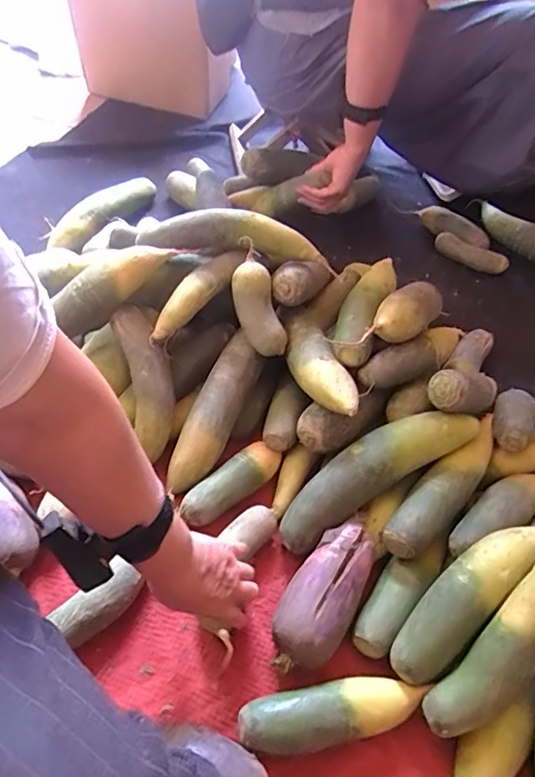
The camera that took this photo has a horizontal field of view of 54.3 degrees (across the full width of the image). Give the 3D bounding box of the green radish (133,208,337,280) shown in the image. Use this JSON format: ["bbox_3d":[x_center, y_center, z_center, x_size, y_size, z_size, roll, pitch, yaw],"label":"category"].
[{"bbox_3d":[-0.034,-0.195,0.694,0.258,0.060,0.051,3,52,-3],"label":"green radish"}]

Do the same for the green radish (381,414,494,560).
[{"bbox_3d":[0.216,0.116,0.623,0.201,0.049,0.053,-36,63,-28],"label":"green radish"}]

